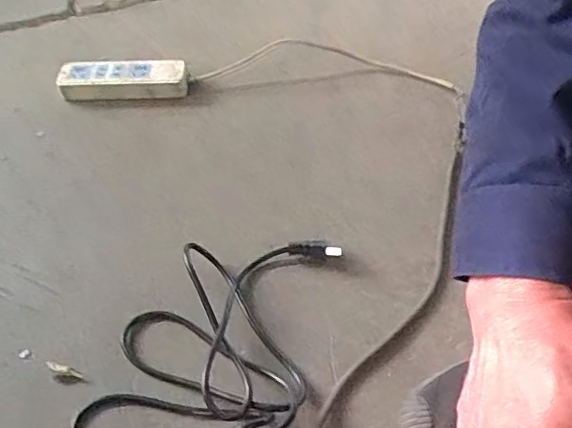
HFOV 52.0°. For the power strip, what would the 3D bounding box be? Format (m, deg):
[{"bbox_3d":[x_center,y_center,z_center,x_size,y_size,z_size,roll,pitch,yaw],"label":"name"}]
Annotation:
[{"bbox_3d":[-0.229,-0.190,0.816,0.175,0.030,0.052,-5,51,0],"label":"power strip"}]

